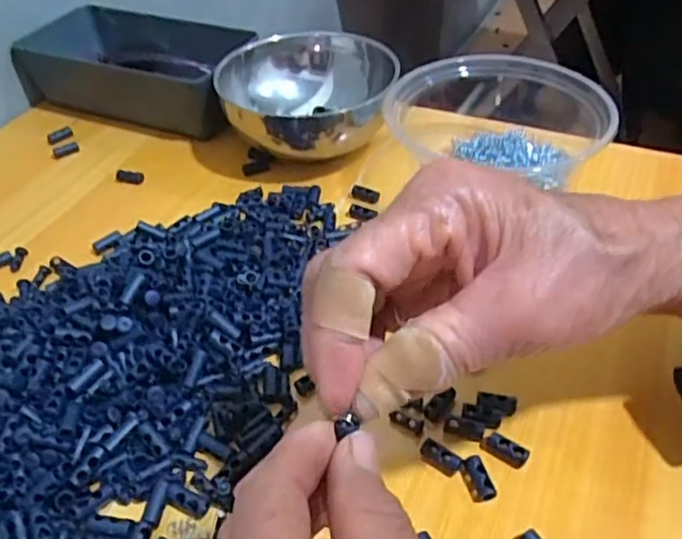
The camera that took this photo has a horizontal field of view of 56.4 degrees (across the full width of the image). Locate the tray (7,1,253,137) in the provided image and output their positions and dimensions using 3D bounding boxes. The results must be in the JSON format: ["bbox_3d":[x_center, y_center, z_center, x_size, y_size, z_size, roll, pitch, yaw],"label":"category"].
[{"bbox_3d":[-0.160,-0.163,0.518,0.192,0.050,0.097,16,46,18],"label":"tray"}]

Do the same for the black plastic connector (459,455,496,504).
[{"bbox_3d":[0.058,0.089,0.271,0.010,0.006,0.019,-14,44,-12],"label":"black plastic connector"}]

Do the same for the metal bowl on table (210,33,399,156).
[{"bbox_3d":[-0.024,-0.121,0.456,0.117,0.055,0.106,6,44,8],"label":"metal bowl on table"}]

